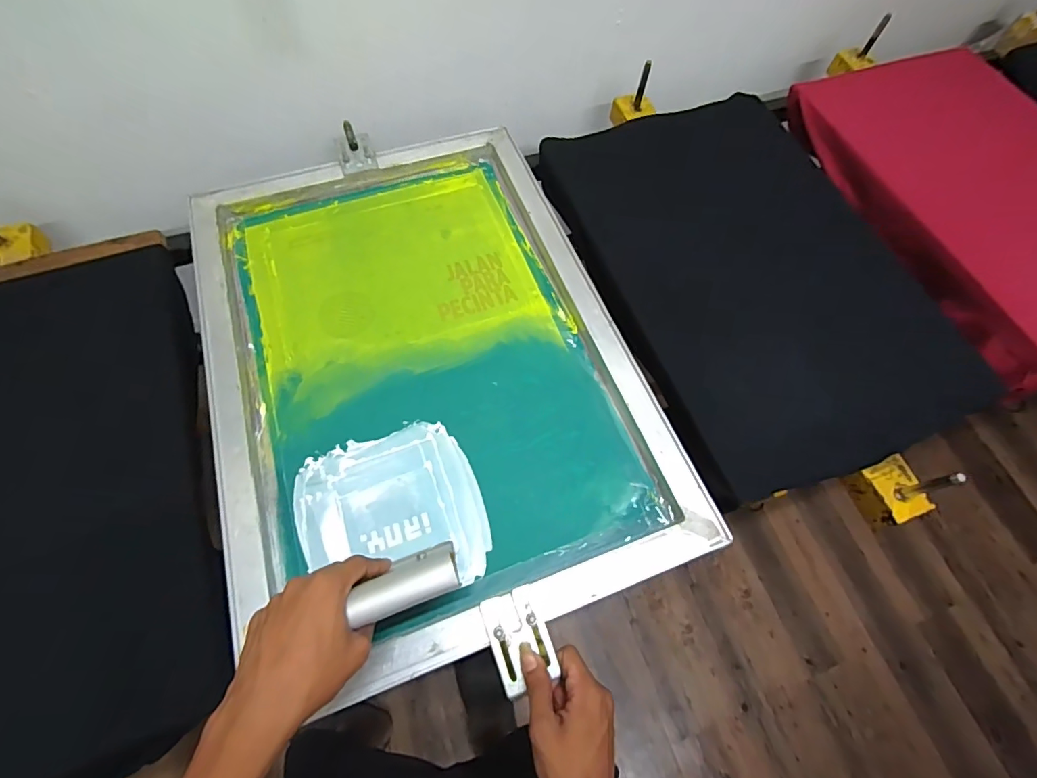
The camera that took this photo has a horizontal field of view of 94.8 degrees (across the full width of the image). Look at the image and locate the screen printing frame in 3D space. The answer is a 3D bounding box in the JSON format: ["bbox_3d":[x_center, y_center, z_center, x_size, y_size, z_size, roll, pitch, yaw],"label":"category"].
[{"bbox_3d":[-0.119,-0.045,0.574,0.462,0.037,0.658,-17,65,-11],"label":"screen printing frame"}]

